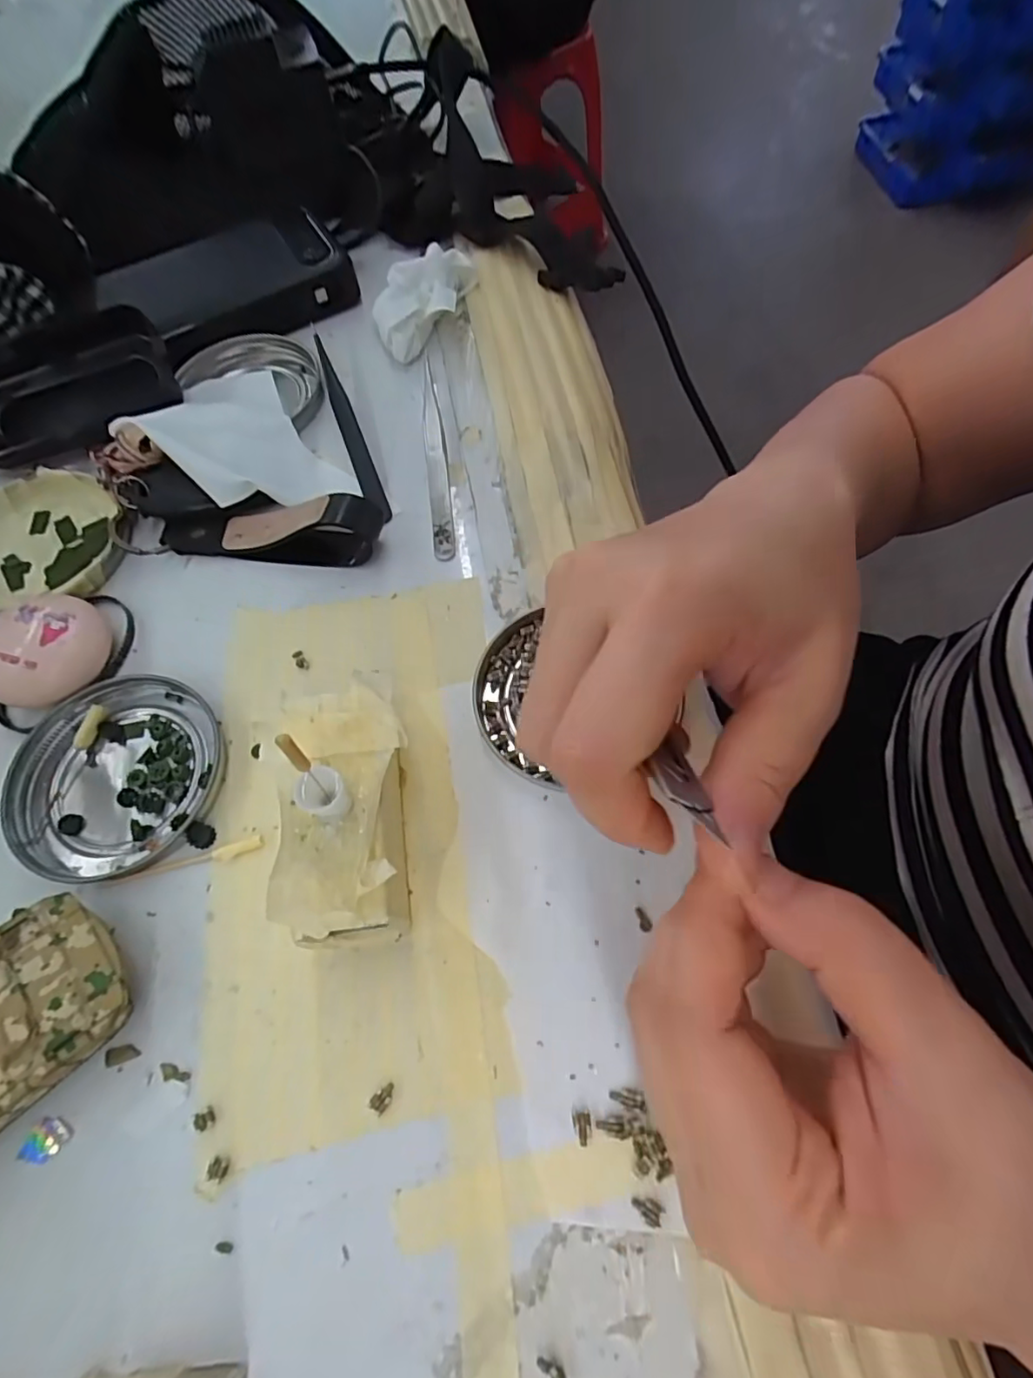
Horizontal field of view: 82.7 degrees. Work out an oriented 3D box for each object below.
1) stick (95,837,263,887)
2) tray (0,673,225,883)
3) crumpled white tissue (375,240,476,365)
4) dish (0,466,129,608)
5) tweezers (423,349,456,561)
[{"bbox_3d":[-0.120,0.064,0.213,0.055,0.005,0.006,-16,66,-5],"label":"stick"},{"bbox_3d":[-0.155,0.032,0.227,0.076,0.008,0.074,-1,65,2],"label":"tray"},{"bbox_3d":[-0.053,-0.222,0.332,0.039,0.018,0.082,22,68,12],"label":"crumpled white tissue"},{"bbox_3d":[-0.227,-0.068,0.273,0.079,0.012,0.083,-1,65,2],"label":"dish"},{"bbox_3d":[-0.040,-0.119,0.291,0.010,0.009,0.126,-7,65,-1],"label":"tweezers"}]

